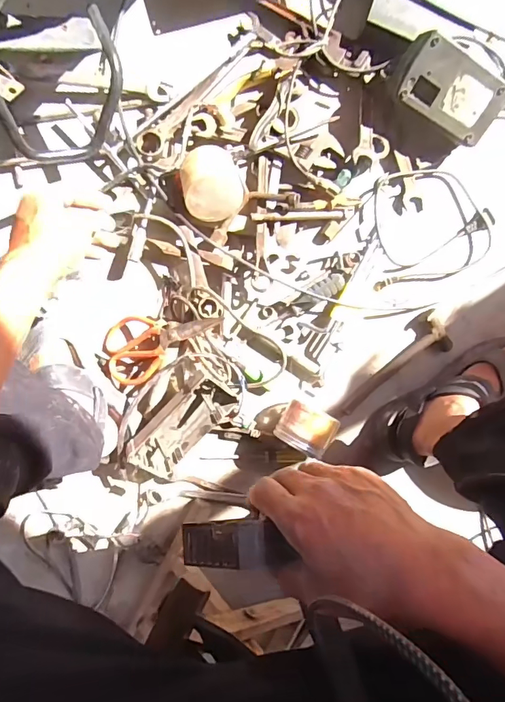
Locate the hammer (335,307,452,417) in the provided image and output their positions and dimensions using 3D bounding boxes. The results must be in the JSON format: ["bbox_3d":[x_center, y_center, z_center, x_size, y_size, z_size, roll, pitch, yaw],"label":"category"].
[{"bbox_3d":[0.223,0.021,0.715,0.218,0.020,0.069,-37,94,-2],"label":"hammer"}]

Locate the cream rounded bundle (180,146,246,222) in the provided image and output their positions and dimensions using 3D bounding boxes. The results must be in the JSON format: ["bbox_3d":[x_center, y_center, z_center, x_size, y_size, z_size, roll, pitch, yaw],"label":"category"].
[{"bbox_3d":[-0.057,-0.240,0.639,0.085,0.069,0.091,0,92,-4],"label":"cream rounded bundle"}]

